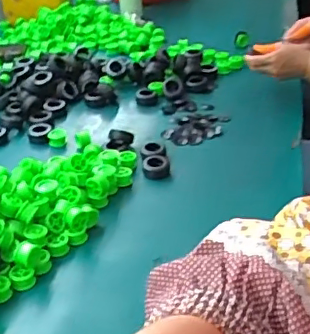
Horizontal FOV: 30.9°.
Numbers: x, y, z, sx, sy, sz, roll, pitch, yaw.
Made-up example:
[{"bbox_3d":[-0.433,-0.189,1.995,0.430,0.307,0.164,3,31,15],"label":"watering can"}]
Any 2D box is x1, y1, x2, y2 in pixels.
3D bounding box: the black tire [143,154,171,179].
[{"bbox_3d":[0.002,-0.001,1.018,0.049,0.032,0.041,-3,33,1],"label":"black tire"}]

